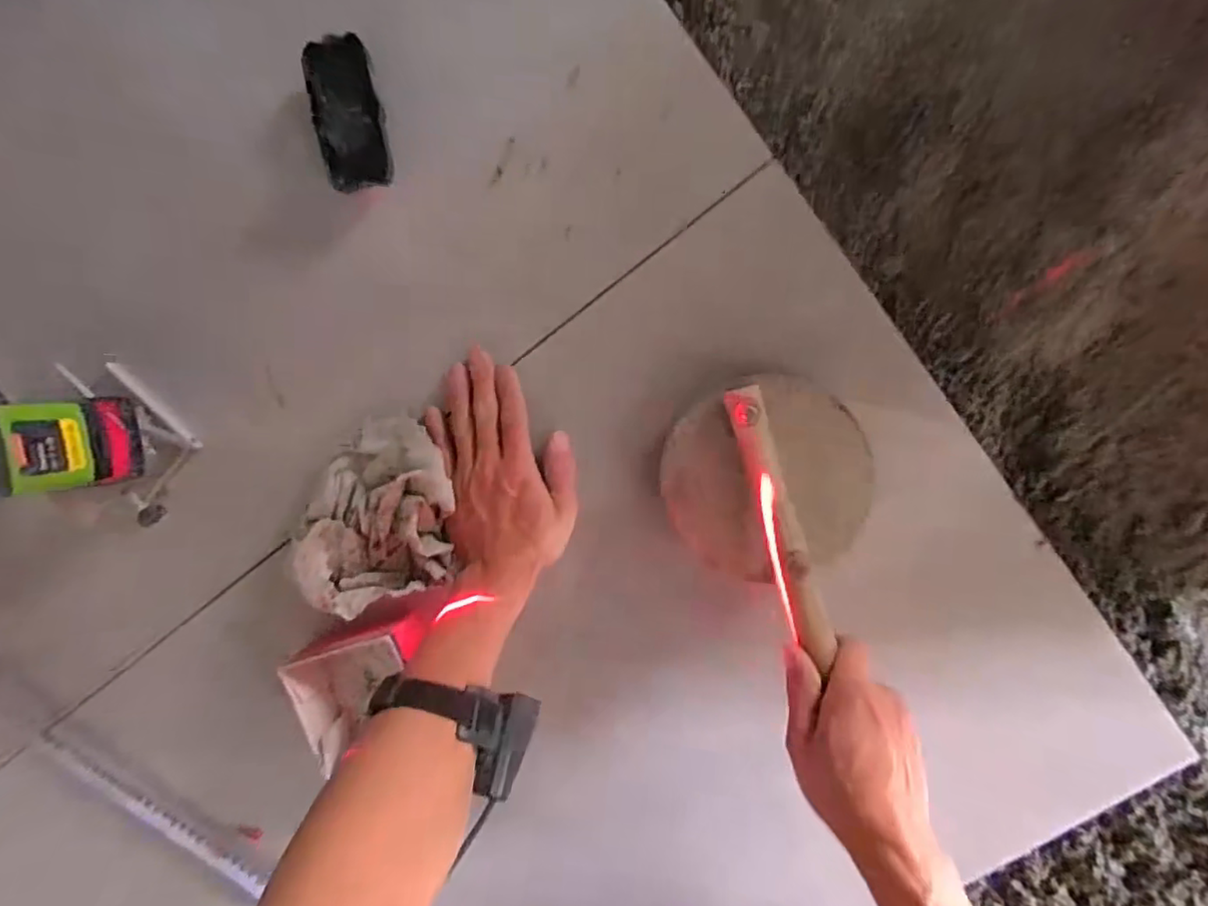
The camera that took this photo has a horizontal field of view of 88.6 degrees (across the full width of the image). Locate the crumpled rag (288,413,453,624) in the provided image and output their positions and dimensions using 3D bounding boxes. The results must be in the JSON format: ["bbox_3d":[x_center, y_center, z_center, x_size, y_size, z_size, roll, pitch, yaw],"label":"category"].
[{"bbox_3d":[-0.192,0.052,0.506,0.136,0.052,0.134,-21,95,4],"label":"crumpled rag"}]

